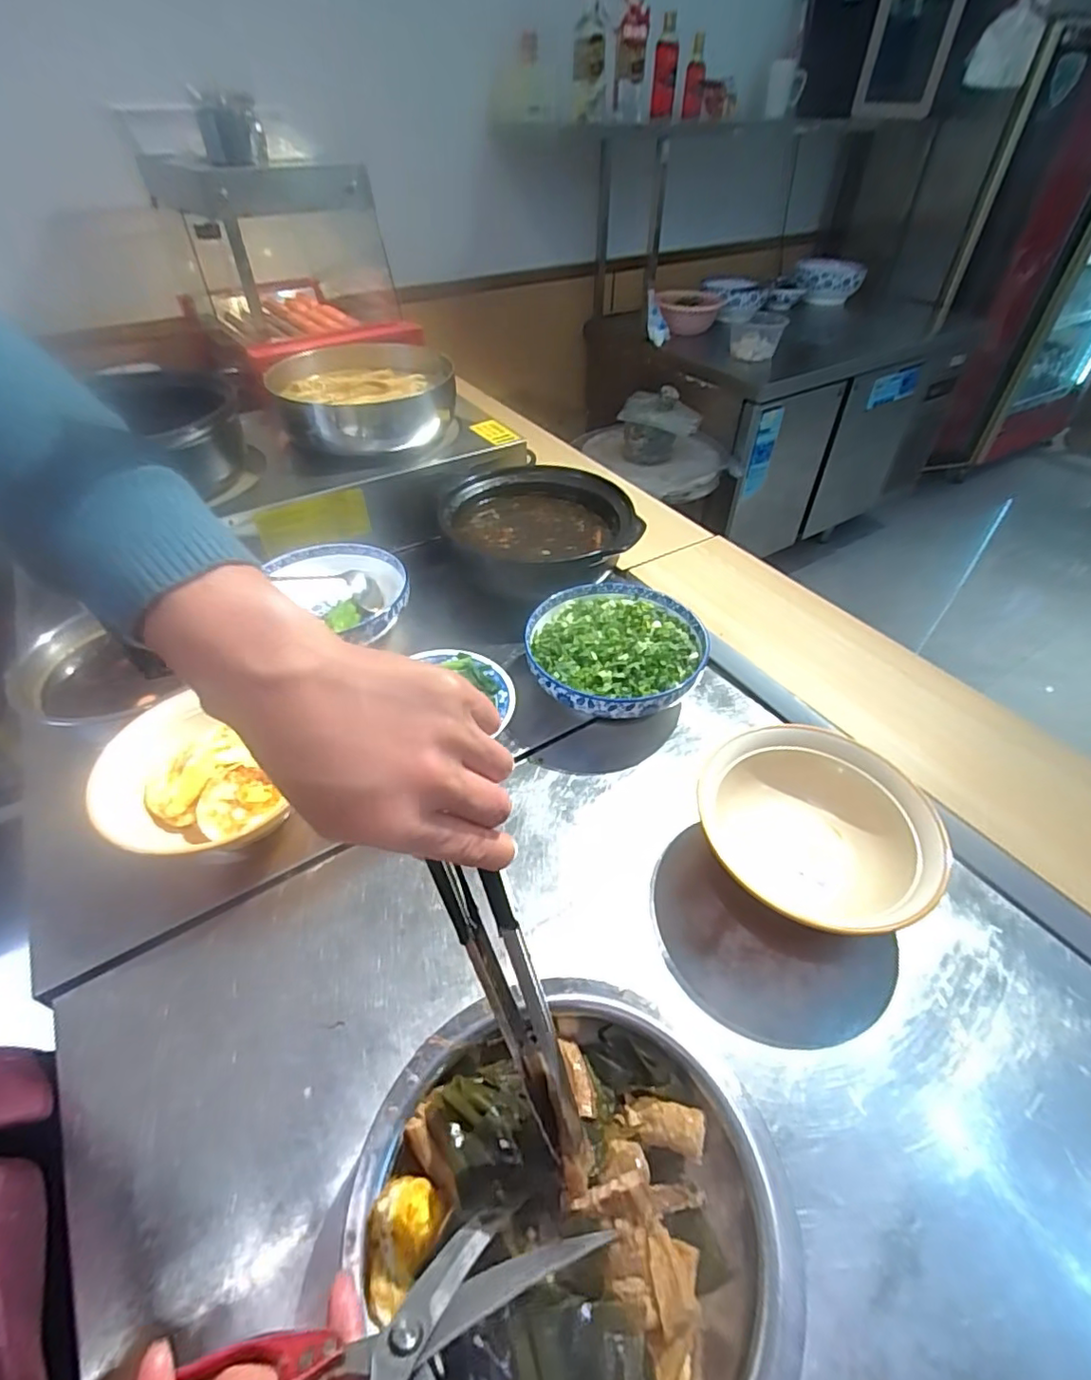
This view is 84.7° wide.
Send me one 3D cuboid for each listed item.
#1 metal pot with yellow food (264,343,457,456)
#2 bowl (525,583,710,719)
[{"bbox_3d":[-0.309,-0.503,1.031,0.290,0.119,0.284,0,45,0],"label":"metal pot with yellow food"},{"bbox_3d":[0.087,-0.044,0.756,0.213,0.068,0.221,0,45,0],"label":"bowl"}]

